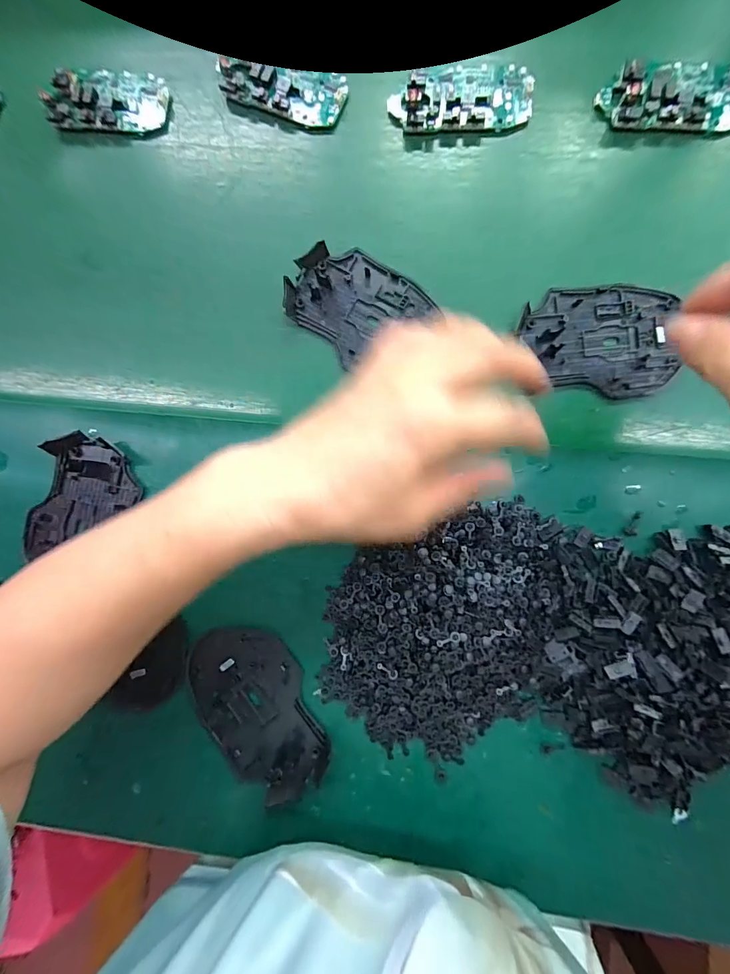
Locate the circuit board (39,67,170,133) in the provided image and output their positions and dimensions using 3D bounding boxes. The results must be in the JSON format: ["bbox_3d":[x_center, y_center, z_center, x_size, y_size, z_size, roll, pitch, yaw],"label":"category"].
[{"bbox_3d":[-0.190,-0.287,0.288,0.083,0.019,0.042,2,91,5],"label":"circuit board"}]

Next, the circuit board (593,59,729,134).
[{"bbox_3d":[0.211,-0.264,0.263,0.099,0.016,0.047,-4,90,5],"label":"circuit board"}]

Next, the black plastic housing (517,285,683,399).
[{"bbox_3d":[0.156,-0.098,0.262,0.094,0.007,0.073,0,87,4],"label":"black plastic housing"}]

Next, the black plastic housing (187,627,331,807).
[{"bbox_3d":[-0.074,0.151,0.264,0.074,0.008,0.116,-22,86,2],"label":"black plastic housing"}]

